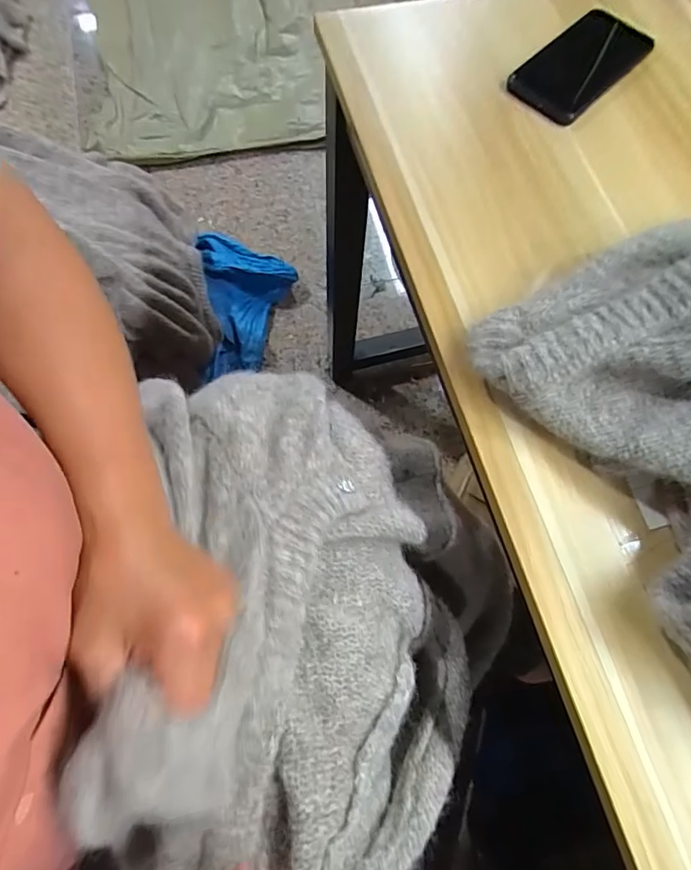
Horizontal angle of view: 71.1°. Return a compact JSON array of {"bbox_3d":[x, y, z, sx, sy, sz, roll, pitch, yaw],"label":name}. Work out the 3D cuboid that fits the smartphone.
[{"bbox_3d":[0.234,-0.372,0.484,0.078,0.016,0.157,43,75,12],"label":"smartphone"}]

